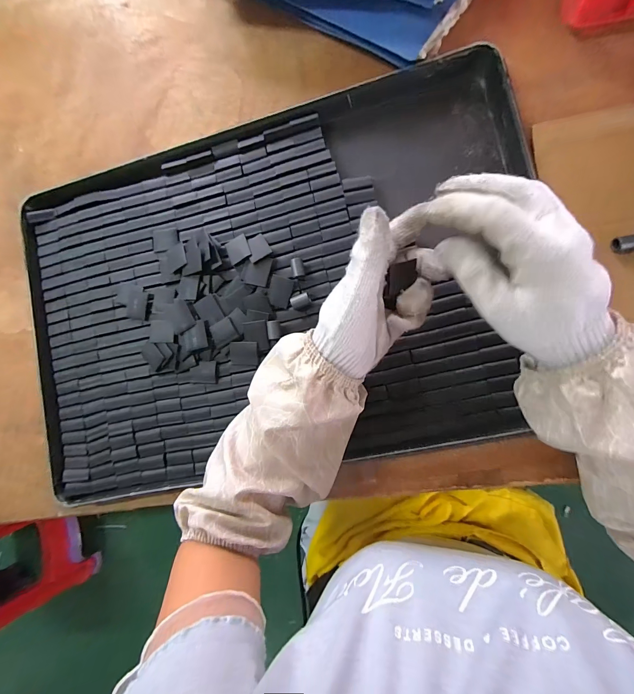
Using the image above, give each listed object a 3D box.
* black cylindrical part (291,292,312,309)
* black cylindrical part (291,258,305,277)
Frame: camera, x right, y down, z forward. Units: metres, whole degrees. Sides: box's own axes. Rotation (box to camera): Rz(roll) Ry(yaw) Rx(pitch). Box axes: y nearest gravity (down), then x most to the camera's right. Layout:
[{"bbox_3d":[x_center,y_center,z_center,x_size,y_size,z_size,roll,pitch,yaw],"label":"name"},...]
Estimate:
[{"bbox_3d":[-0.017,-0.049,0.342,0.020,0.013,0.013,-19,83,6],"label":"black cylindrical part"},{"bbox_3d":[-0.021,-0.087,0.346,0.013,0.010,0.021,-11,84,7],"label":"black cylindrical part"}]

